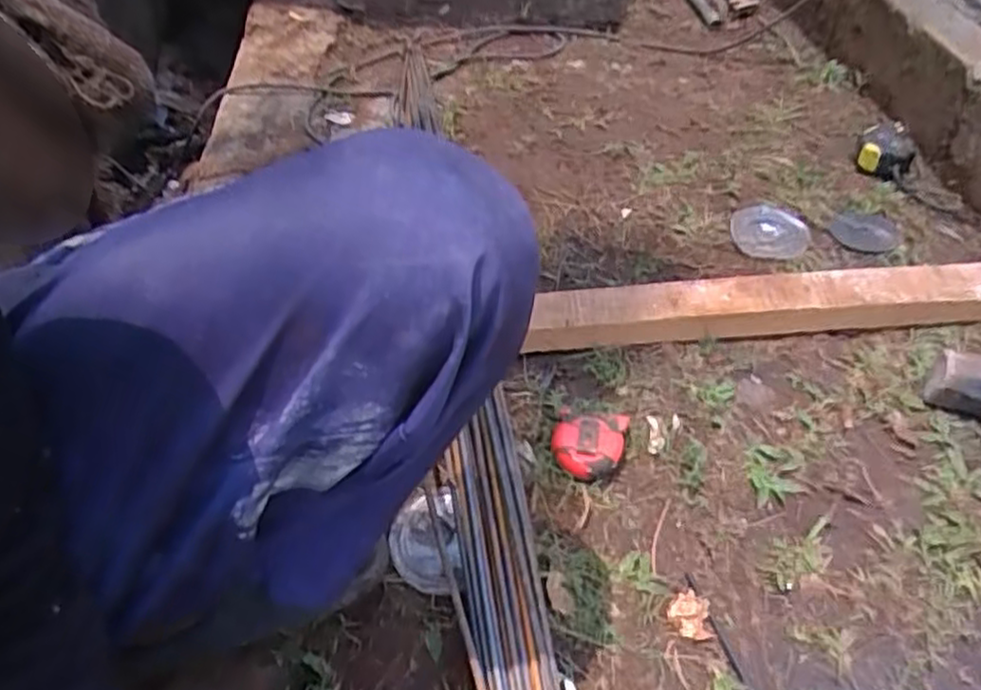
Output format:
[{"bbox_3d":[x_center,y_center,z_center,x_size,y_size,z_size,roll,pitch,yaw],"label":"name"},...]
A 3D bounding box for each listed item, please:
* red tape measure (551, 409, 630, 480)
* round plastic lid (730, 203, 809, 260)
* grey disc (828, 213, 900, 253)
[{"bbox_3d":[0.086,0.086,0.640,0.061,0.035,0.063,-3,46,3],"label":"red tape measure"},{"bbox_3d":[0.330,-0.134,0.850,0.086,0.012,0.081,2,60,-3],"label":"round plastic lid"},{"bbox_3d":[0.439,-0.134,0.839,0.081,0.011,0.073,-35,53,-26],"label":"grey disc"}]

